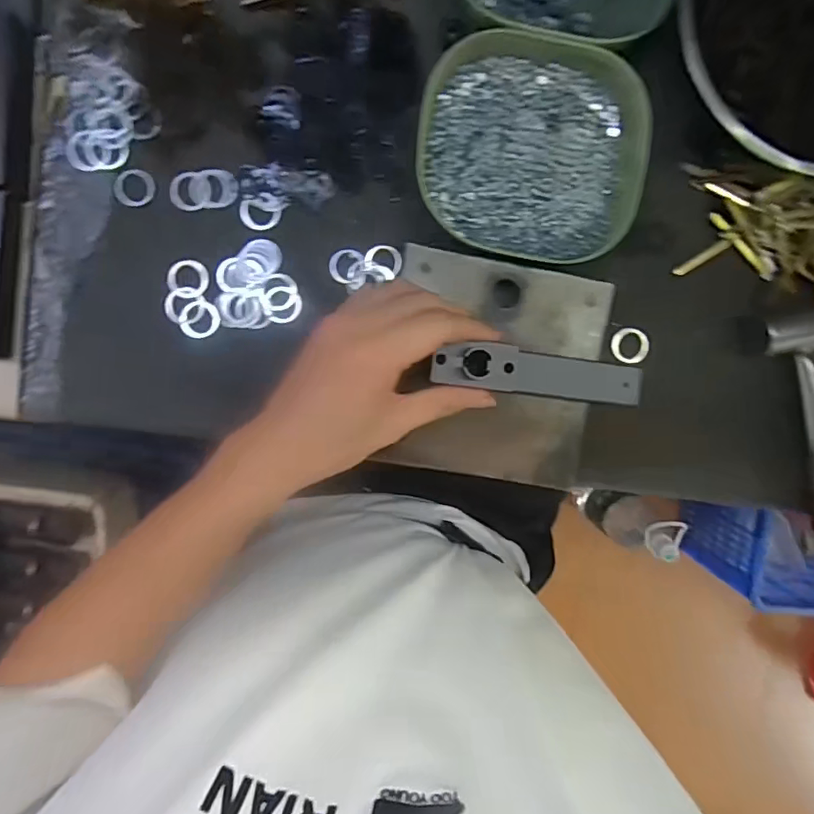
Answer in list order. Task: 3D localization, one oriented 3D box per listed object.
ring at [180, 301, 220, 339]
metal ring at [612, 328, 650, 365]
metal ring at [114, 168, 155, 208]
[{"bbox_3d":[-0.146,-0.061,0.371,0.026,0.004,0.026,0,97,-3],"label":"ring"},{"bbox_3d":[0.166,-0.046,0.393,0.027,0.005,0.026,0,97,-3],"label":"metal ring"},{"bbox_3d":[-0.185,-0.149,0.359,0.027,0.005,0.025,0,97,-3],"label":"metal ring"}]

